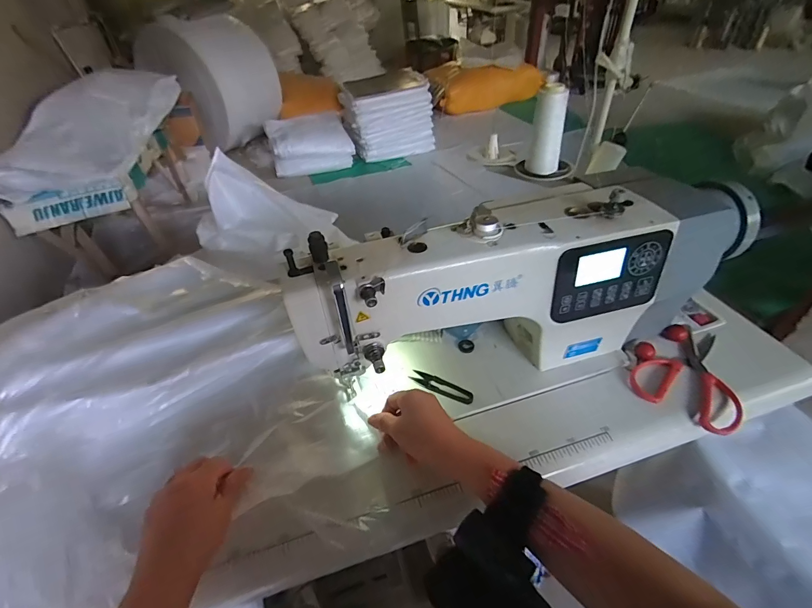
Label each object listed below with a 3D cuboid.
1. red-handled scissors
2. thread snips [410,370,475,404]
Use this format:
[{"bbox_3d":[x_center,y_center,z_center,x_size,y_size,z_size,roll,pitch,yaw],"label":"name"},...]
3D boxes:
[{"bbox_3d":[0.410,0.093,0.548,0.129,0.020,0.179,29,52,31],"label":"red-handled scissors"},{"bbox_3d":[0.051,0.117,0.554,0.095,0.011,0.023,19,47,23],"label":"thread snips"}]

